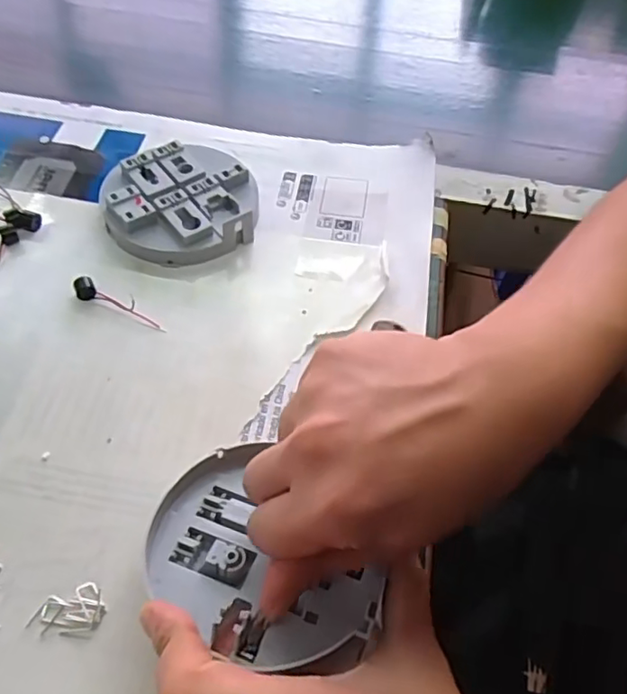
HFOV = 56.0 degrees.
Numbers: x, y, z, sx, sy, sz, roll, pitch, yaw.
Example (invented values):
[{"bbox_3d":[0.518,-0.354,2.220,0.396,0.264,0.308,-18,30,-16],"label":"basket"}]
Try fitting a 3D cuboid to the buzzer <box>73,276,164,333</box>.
[{"bbox_3d":[-0.118,-0.025,0.353,0.061,0.012,0.014,28,58,14],"label":"buzzer"}]

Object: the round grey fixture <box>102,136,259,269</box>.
[{"bbox_3d":[-0.089,-0.101,0.398,0.099,0.024,0.100,2,56,-3],"label":"round grey fixture"}]

